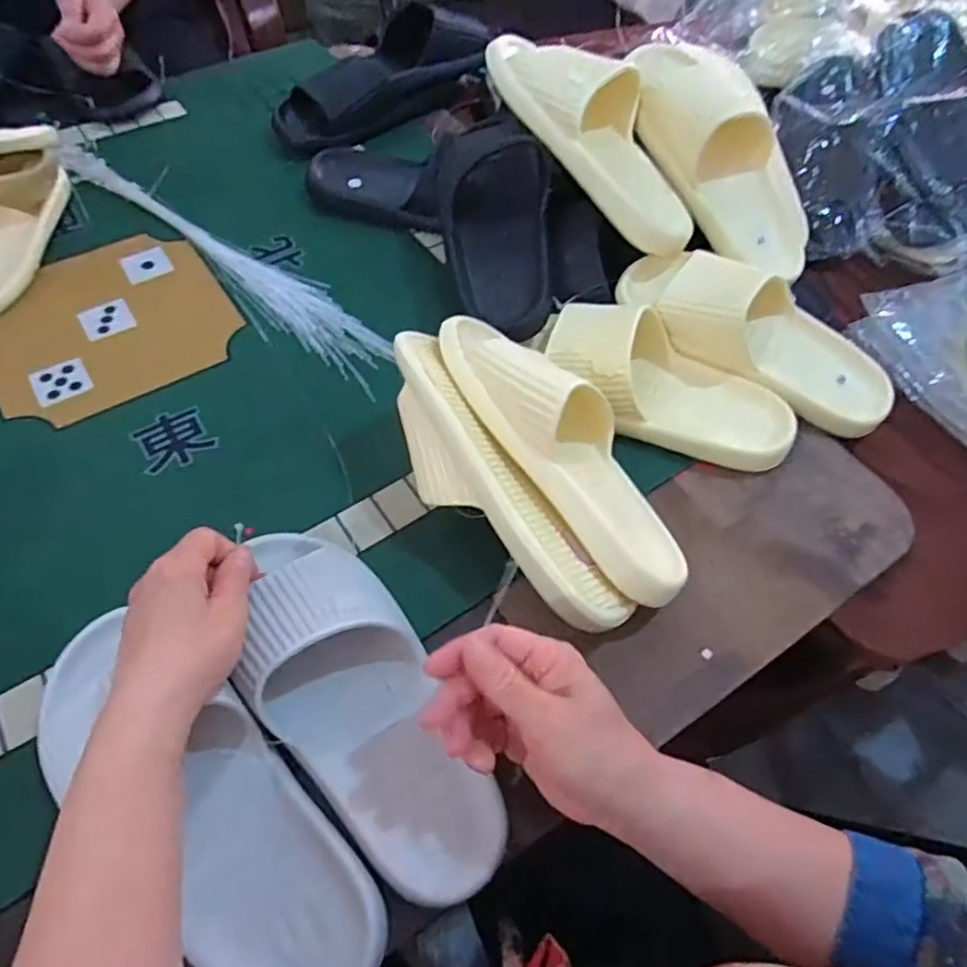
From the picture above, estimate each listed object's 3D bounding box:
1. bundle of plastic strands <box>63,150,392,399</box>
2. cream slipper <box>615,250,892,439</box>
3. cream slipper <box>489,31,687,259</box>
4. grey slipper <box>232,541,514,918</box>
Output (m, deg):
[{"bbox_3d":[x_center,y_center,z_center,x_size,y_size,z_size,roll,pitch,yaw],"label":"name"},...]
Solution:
[{"bbox_3d":[-0.276,-0.235,0.634,0.487,0.021,0.068,36,61,19],"label":"bundle of plastic strands"},{"bbox_3d":[0.234,-0.133,0.526,0.241,0.056,0.099,32,59,3],"label":"cream slipper"},{"bbox_3d":[0.104,-0.315,0.556,0.107,0.062,0.252,-39,92,-25],"label":"cream slipper"},{"bbox_3d":[-0.079,0.128,0.383,0.095,0.059,0.245,-28,72,-20],"label":"grey slipper"}]

